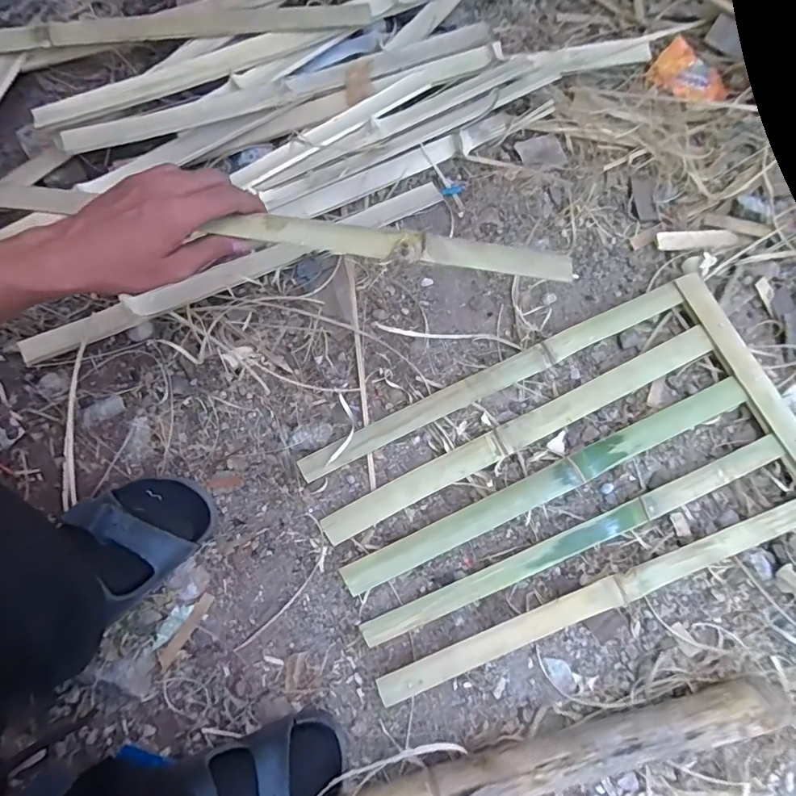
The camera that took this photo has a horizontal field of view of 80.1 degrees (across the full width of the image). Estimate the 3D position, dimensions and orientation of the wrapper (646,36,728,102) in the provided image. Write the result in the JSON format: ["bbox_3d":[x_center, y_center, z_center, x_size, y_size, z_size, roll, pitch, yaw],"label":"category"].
[{"bbox_3d":[0.370,-0.405,0.596,0.095,0.013,0.068,33,81,7],"label":"wrapper"}]

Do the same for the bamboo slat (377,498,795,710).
[{"bbox_3d":[0.203,0.192,0.461,0.466,0.008,0.029,-22,76,-4],"label":"bamboo slat"}]

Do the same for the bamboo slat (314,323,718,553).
[{"bbox_3d":[0.133,0.038,0.511,0.464,0.006,0.032,-26,79,-4],"label":"bamboo slat"}]

